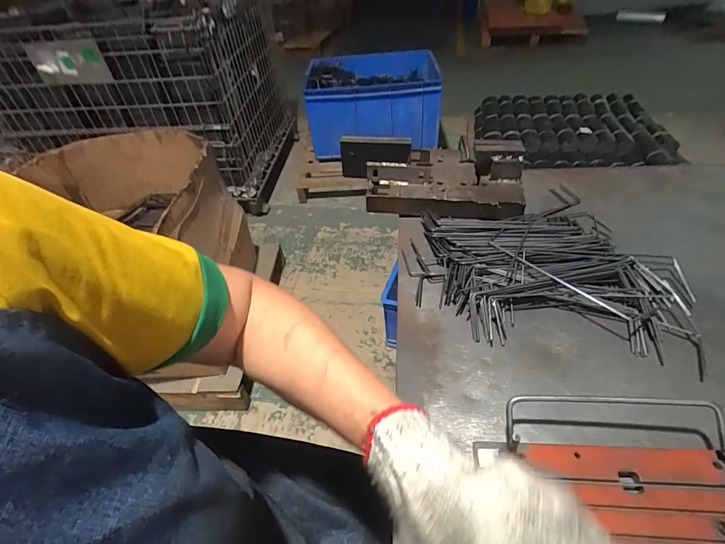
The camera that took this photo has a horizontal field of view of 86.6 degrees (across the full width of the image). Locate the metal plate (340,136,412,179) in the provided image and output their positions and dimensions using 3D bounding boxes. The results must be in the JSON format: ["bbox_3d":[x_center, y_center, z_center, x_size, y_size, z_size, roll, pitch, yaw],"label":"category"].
[{"bbox_3d":[0.022,-0.199,0.664,0.120,0.072,0.024,1,46,6],"label":"metal plate"}]

